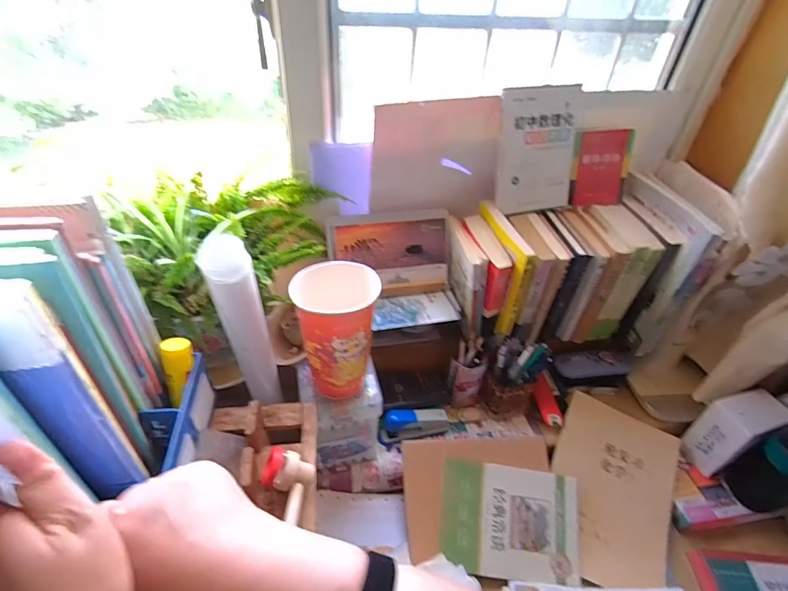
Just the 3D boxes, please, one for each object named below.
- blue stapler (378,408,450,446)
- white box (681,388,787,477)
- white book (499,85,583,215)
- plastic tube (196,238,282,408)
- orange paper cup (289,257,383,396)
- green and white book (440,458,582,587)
[{"bbox_3d":[0.035,0.224,0.769,0.128,0.054,0.052,-10,44,-17],"label":"blue stapler"},{"bbox_3d":[0.612,0.241,0.776,0.108,0.146,0.078,-10,44,-17],"label":"white box"},{"bbox_3d":[0.250,-0.248,0.747,0.152,0.200,0.013,-8,22,-15],"label":"white book"},{"bbox_3d":[-0.198,0.059,0.585,0.058,0.309,0.042,-9,44,-15],"label":"plastic tube"},{"bbox_3d":[-0.078,0.055,0.606,0.107,0.183,0.092,-10,44,-17],"label":"orange paper cup"},{"bbox_3d":[0.190,0.364,0.700,0.231,0.020,0.157,12,65,-5],"label":"green and white book"}]

